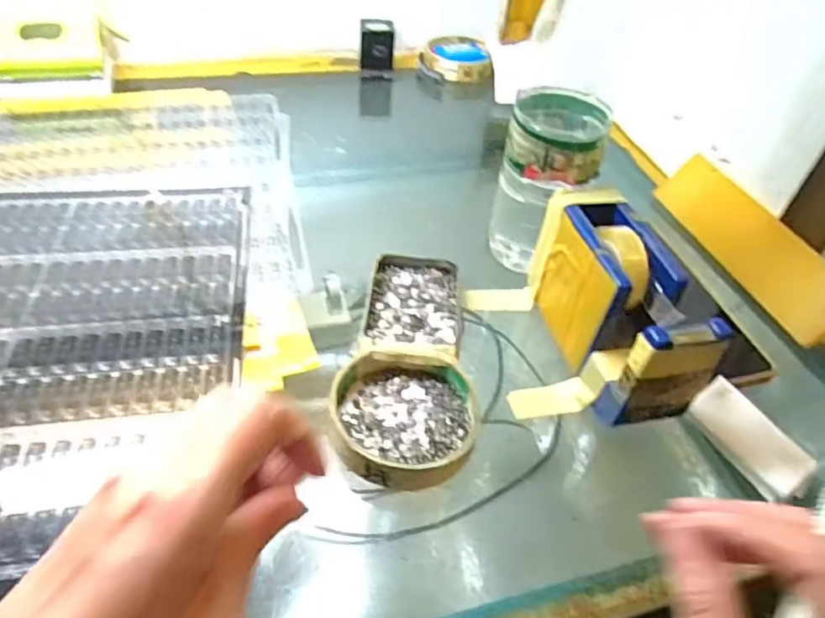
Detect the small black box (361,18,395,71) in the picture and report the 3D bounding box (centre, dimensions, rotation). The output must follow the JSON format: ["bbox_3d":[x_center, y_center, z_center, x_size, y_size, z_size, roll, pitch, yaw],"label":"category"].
[{"bbox_3d":[-0.039,-0.297,0.653,0.036,0.048,0.025,2,44,-5],"label":"small black box"}]

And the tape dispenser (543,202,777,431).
[{"bbox_3d":[0.123,0.003,0.345,0.050,0.080,0.139,-8,46,-15],"label":"tape dispenser"}]

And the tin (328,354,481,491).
[{"bbox_3d":[-0.005,0.058,0.318,0.079,0.018,0.078,4,44,-4],"label":"tin"}]

